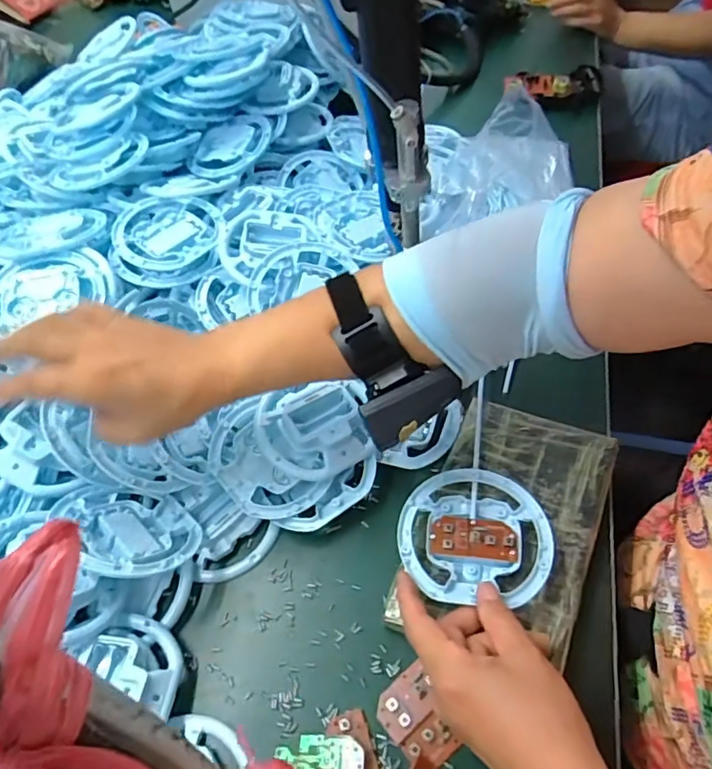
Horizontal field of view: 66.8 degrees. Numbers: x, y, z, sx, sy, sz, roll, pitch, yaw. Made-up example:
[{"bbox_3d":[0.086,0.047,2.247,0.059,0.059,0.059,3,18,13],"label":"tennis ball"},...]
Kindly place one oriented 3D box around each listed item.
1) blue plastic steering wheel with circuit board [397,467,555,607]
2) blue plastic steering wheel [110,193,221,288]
[{"bbox_3d":[0.085,0.108,0.391,0.105,0.014,0.095,0,55,5],"label":"blue plastic steering wheel with circuit board"},{"bbox_3d":[-0.188,-0.145,0.539,0.100,0.025,0.107,-2,55,3],"label":"blue plastic steering wheel"}]

